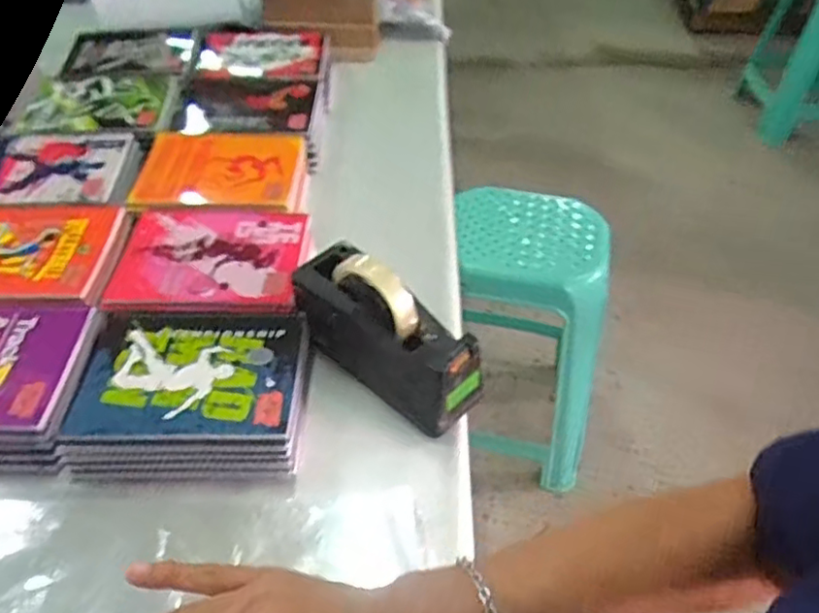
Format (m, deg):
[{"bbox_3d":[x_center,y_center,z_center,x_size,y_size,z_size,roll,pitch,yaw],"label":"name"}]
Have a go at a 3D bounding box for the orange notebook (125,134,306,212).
[{"bbox_3d":[-0.239,-0.186,0.838,0.203,0.020,0.146,1,48,-2],"label":"orange notebook"}]

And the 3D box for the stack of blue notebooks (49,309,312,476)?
[{"bbox_3d":[-0.205,0.077,0.621,0.206,0.045,0.170,0,46,0],"label":"stack of blue notebooks"}]

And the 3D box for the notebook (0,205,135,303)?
[{"bbox_3d":[-0.433,-0.065,0.729,0.208,0.013,0.152,1,48,-3],"label":"notebook"}]

